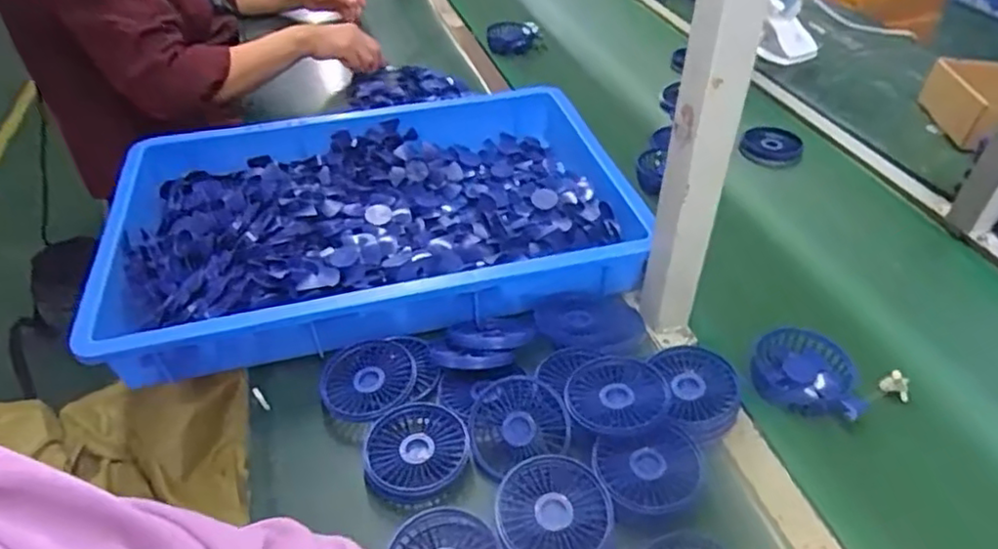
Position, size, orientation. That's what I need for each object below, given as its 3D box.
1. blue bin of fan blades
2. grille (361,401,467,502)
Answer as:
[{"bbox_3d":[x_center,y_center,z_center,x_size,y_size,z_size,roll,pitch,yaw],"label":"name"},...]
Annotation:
[{"bbox_3d":[-0.147,-0.080,0.782,0.576,0.105,0.370,-8,41,-11],"label":"blue bin of fan blades"},{"bbox_3d":[-0.073,0.154,0.572,0.089,0.016,0.097,-8,41,-11],"label":"grille"}]

